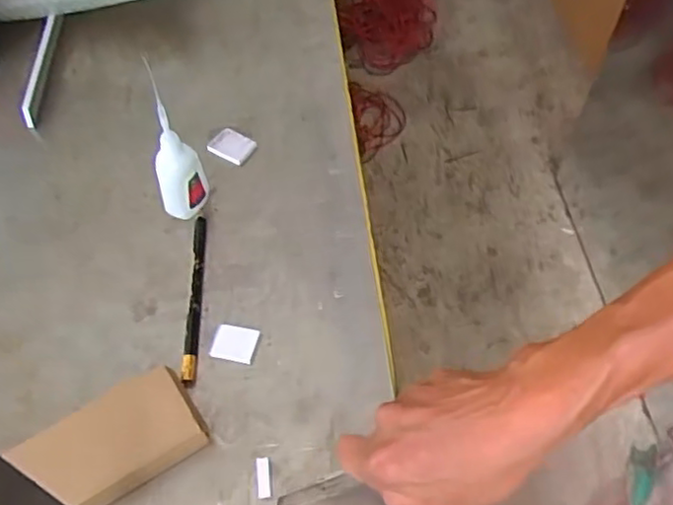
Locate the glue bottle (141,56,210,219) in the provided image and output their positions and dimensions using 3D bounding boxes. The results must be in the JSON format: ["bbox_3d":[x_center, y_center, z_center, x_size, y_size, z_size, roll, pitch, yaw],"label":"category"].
[{"bbox_3d":[-0.126,-0.080,0.534,0.037,0.131,0.034,-9,56,-8],"label":"glue bottle"}]

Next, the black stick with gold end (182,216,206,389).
[{"bbox_3d":[-0.108,0.033,0.523,0.010,0.009,0.145,-1,55,-2],"label":"black stick with gold end"}]

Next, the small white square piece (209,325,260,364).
[{"bbox_3d":[-0.075,0.067,0.506,0.032,0.004,0.026,13,56,7],"label":"small white square piece"}]

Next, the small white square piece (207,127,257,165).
[{"bbox_3d":[-0.094,-0.098,0.617,0.039,0.010,0.029,29,59,18],"label":"small white square piece"}]

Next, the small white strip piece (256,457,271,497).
[{"bbox_3d":[-0.048,0.148,0.451,0.009,0.004,0.026,-5,55,-5],"label":"small white strip piece"}]

